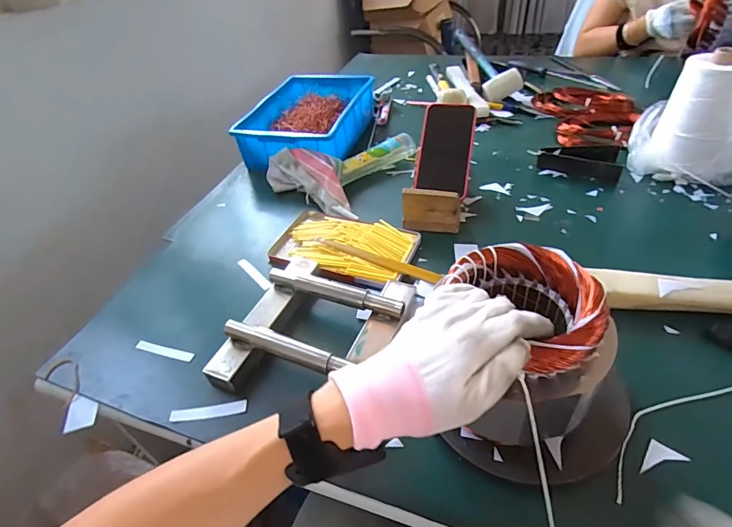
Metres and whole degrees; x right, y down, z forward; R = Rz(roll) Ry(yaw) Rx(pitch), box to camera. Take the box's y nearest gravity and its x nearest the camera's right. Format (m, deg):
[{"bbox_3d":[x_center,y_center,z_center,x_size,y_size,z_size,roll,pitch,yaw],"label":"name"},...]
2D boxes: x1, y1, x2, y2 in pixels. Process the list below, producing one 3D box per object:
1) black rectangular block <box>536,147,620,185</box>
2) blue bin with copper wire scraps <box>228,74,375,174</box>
[{"bbox_3d":[0.369,-0.178,0.725,0.126,0.027,0.078,19,49,26],"label":"black rectangular block"},{"bbox_3d":[-0.114,-0.292,0.875,0.203,0.085,0.312,7,44,16],"label":"blue bin with copper wire scraps"}]

